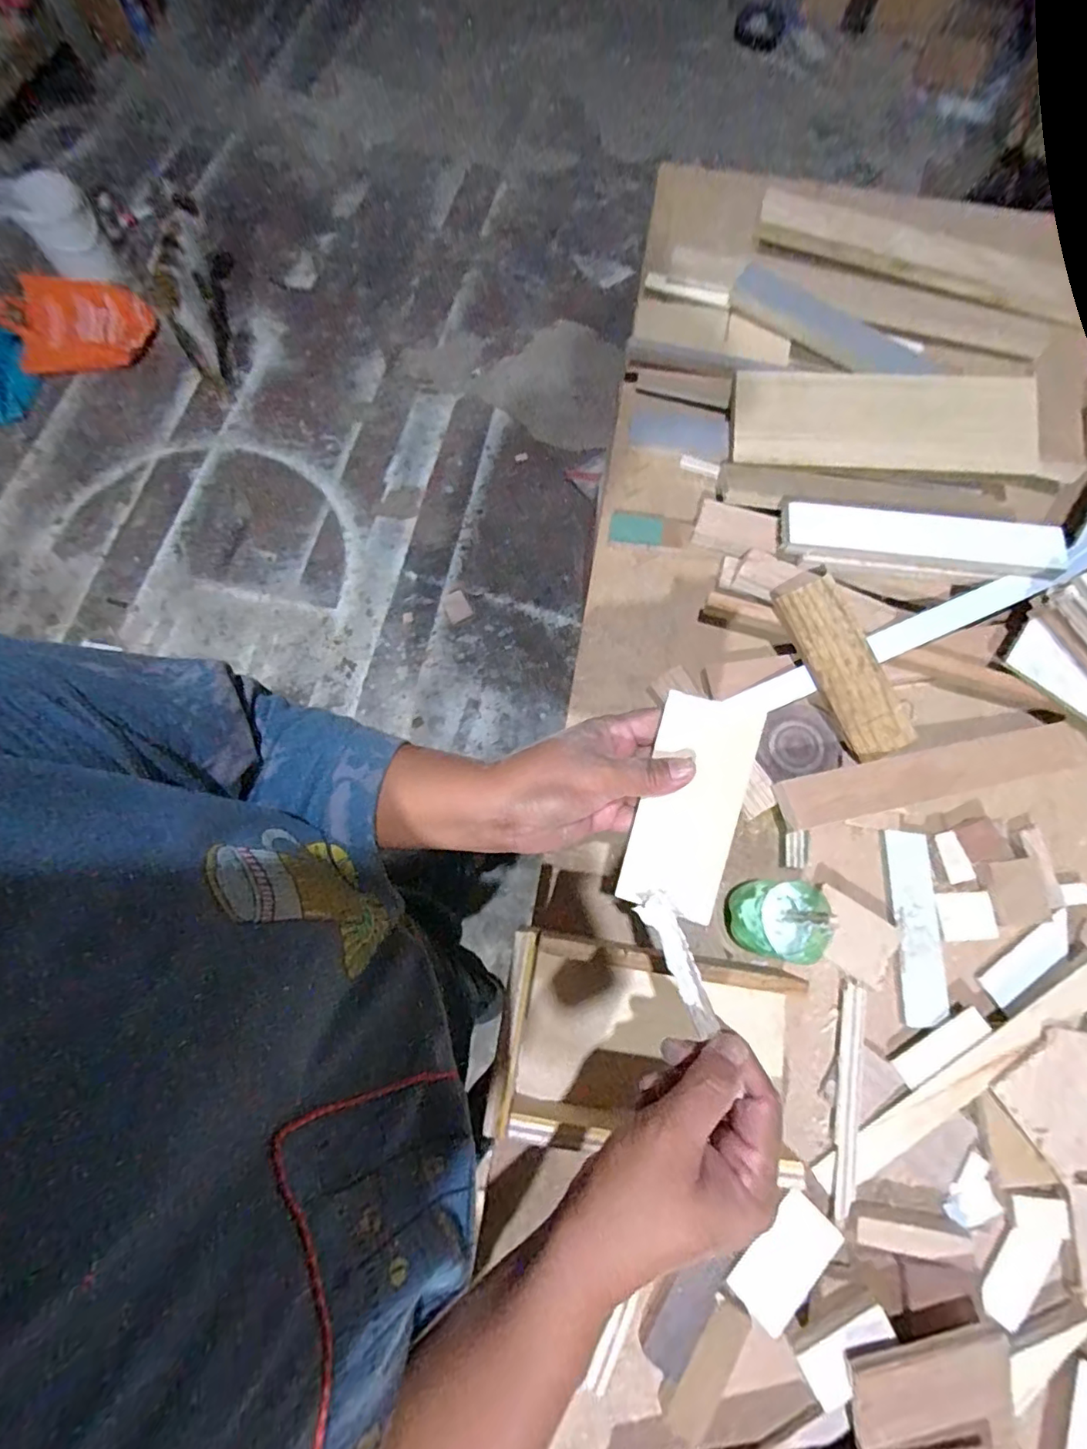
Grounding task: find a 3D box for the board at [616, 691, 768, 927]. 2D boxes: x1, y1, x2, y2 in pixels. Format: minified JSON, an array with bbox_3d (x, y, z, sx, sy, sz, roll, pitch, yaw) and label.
[{"bbox_3d":[0.088,0.049,0.322,0.057,0.013,0.126,15,93,3],"label":"board"}]

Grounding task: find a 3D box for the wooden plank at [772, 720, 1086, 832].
[{"bbox_3d":[0.338,0.039,0.452,0.294,0.017,0.043,-12,73,-4],"label":"wooden plank"}]

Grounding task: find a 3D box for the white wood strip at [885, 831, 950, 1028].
[{"bbox_3d":[0.301,0.161,0.435,0.037,0.010,0.144,6,73,1],"label":"white wood strip"}]

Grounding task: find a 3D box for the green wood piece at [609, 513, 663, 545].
[{"bbox_3d":[0.092,-0.195,0.539,0.051,0.007,0.032,6,73,1],"label":"green wood piece"}]

